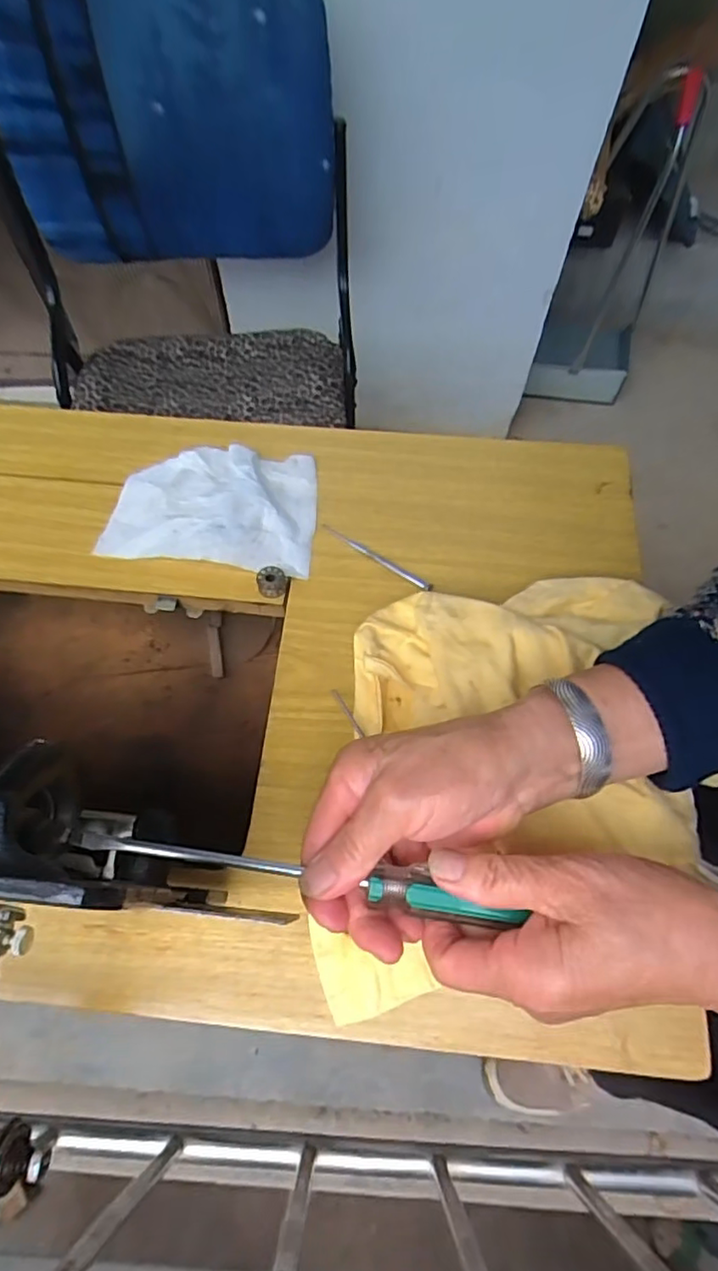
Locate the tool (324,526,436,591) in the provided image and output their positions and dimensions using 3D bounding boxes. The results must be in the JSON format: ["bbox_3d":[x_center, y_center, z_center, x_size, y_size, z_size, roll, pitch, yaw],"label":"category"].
[{"bbox_3d":[0.013,-0.059,0.450,0.098,0.004,0.006,34,68,16],"label":"tool"}]

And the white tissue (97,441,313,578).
[{"bbox_3d":[-0.114,-0.101,0.468,0.156,0.021,0.111,1,64,1],"label":"white tissue"}]

